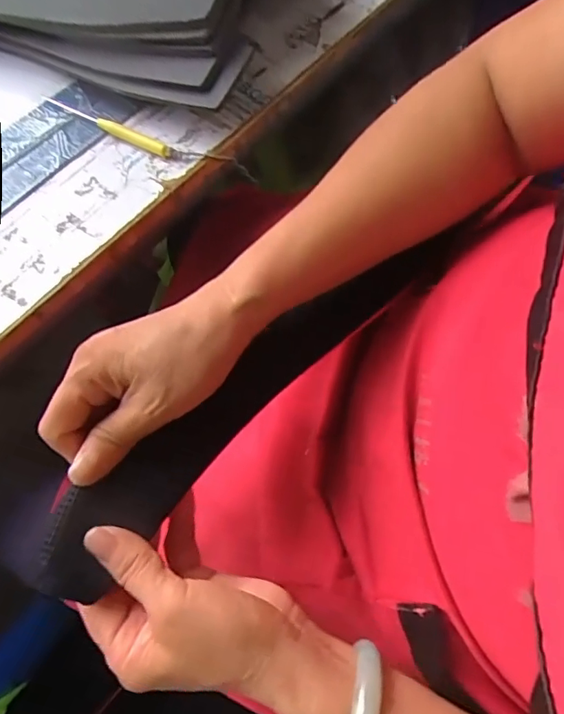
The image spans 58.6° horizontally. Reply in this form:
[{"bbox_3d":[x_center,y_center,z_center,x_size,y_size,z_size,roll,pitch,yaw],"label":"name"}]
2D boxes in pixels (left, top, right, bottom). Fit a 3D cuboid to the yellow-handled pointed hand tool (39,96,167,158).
[{"bbox_3d":[-0.158,-0.211,0.454,0.132,0.013,0.011,28,69,10],"label":"yellow-handled pointed hand tool"}]

